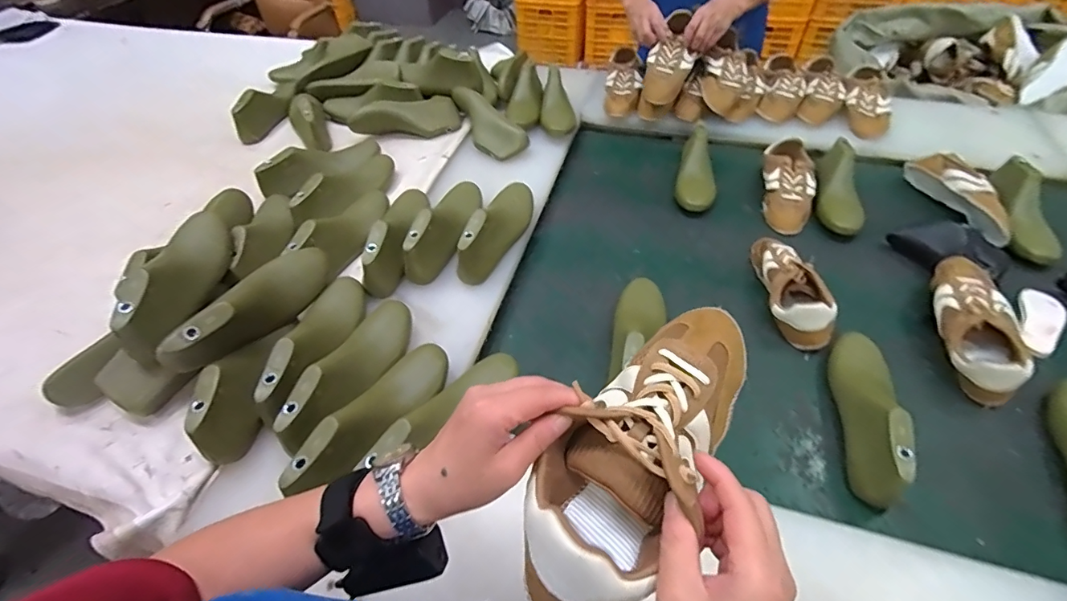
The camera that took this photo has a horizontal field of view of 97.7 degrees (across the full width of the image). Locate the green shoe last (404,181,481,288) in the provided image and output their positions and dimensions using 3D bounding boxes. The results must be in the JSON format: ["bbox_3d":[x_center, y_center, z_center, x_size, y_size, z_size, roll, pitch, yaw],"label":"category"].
[{"bbox_3d":[-0.154,-0.148,0.835,0.075,0.083,0.254,6,50,8],"label":"green shoe last"}]

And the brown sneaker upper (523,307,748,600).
[{"bbox_3d":[0.079,0.090,0.319,0.089,0.075,0.223,30,64,26],"label":"brown sneaker upper"}]

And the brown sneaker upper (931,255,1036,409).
[{"bbox_3d":[0.660,0.032,0.709,0.087,0.083,0.245,12,51,13],"label":"brown sneaker upper"}]

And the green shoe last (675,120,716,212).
[{"bbox_3d":[0.355,-0.290,1.004,0.082,0.080,0.251,12,51,13],"label":"green shoe last"}]

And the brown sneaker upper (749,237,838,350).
[{"bbox_3d":[0.425,-0.031,0.786,0.083,0.084,0.239,0,50,4],"label":"brown sneaker upper"}]

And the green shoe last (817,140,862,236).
[{"bbox_3d":[0.621,-0.232,0.942,0.085,0.085,0.238,17,53,17],"label":"green shoe last"}]

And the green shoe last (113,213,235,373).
[{"bbox_3d":[-0.501,-0.041,0.652,0.070,0.087,0.248,-5,50,-1],"label":"green shoe last"}]

